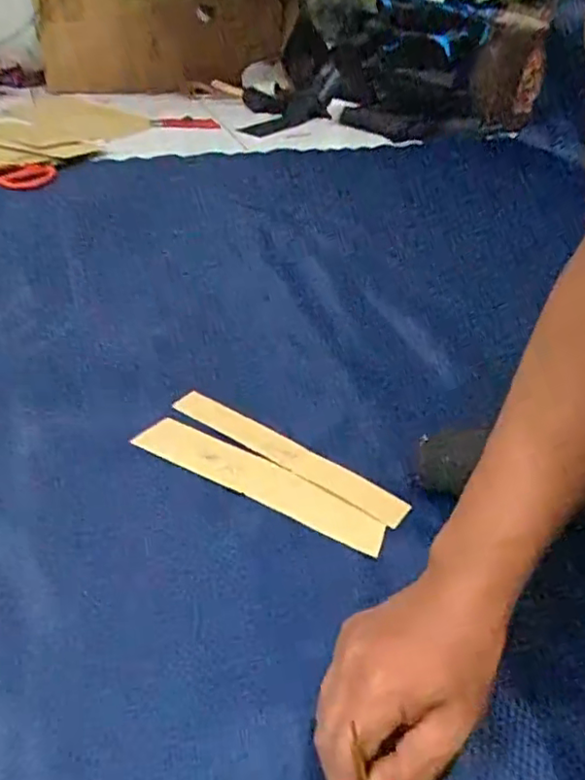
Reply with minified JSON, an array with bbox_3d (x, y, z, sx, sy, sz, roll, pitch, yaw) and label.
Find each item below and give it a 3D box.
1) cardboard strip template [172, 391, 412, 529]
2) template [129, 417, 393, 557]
[{"bbox_3d":[-0.009,0.054,0.563,0.245,0.005,0.032,25,42,25],"label":"cardboard strip template"},{"bbox_3d":[-0.031,0.077,0.540,0.238,0.005,0.041,22,47,19],"label":"template"}]

